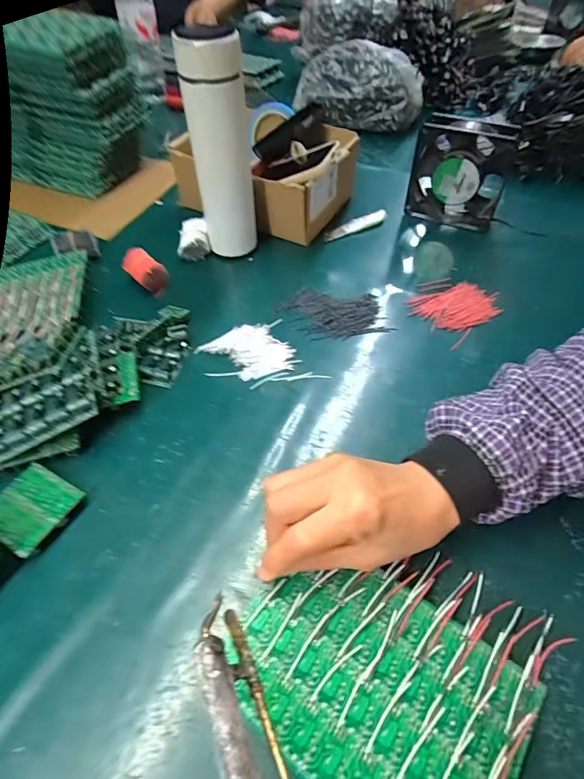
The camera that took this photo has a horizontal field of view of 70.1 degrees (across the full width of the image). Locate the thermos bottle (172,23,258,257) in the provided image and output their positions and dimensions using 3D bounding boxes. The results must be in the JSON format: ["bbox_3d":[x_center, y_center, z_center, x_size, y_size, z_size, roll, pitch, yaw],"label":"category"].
[{"bbox_3d":[-0.078,-0.254,0.469,0.066,0.227,0.060,-7,51,-5],"label":"thermos bottle"}]

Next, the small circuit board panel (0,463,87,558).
[{"bbox_3d":[-0.200,0.092,0.322,0.054,0.012,0.057,21,54,17],"label":"small circuit board panel"}]

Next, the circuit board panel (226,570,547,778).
[{"bbox_3d":[0.049,0.175,0.249,0.162,0.005,0.118,30,57,22],"label":"circuit board panel"}]

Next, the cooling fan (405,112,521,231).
[{"bbox_3d":[0.215,-0.279,0.539,0.116,0.123,0.039,16,53,14],"label":"cooling fan"}]

